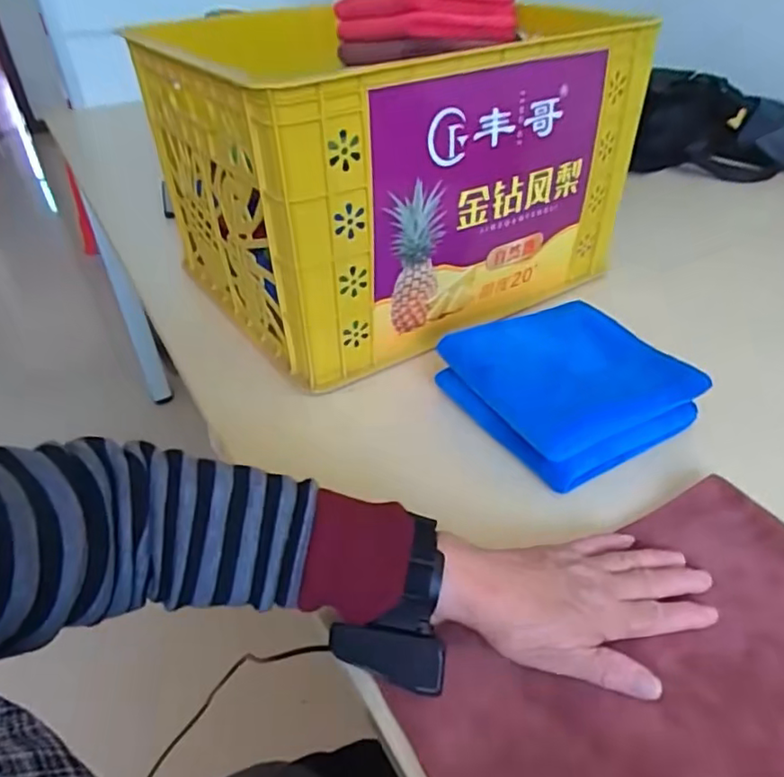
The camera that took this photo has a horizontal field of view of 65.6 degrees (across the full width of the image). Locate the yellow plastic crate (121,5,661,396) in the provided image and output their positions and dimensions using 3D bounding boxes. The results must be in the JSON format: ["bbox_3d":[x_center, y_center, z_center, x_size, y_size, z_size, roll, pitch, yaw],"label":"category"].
[{"bbox_3d":[0.006,-0.256,0.708,0.441,0.271,0.349,-25,43,-26],"label":"yellow plastic crate"}]

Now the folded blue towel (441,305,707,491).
[{"bbox_3d":[0.153,-0.009,0.556,0.168,0.065,0.172,-21,42,-22],"label":"folded blue towel"}]

